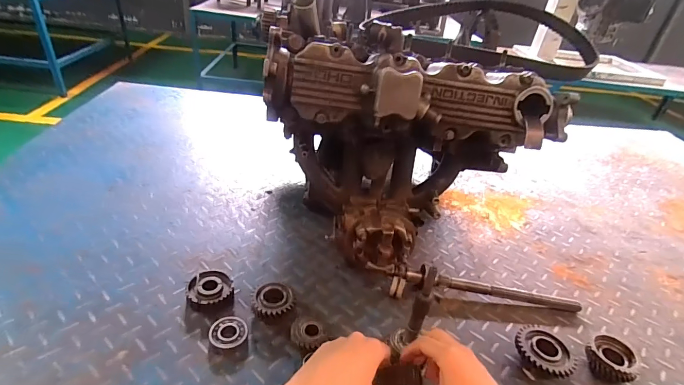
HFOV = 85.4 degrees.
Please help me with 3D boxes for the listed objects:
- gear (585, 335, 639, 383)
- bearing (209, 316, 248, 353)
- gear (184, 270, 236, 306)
[{"bbox_3d":[0.395,0.247,0.543,0.065,0.033,0.062,-18,40,-32],"label":"gear"},{"bbox_3d":[-0.158,0.198,0.517,0.050,0.022,0.047,5,34,-3],"label":"bearing"},{"bbox_3d":[-0.203,0.150,0.574,0.068,0.024,0.070,5,34,-3],"label":"gear"}]

